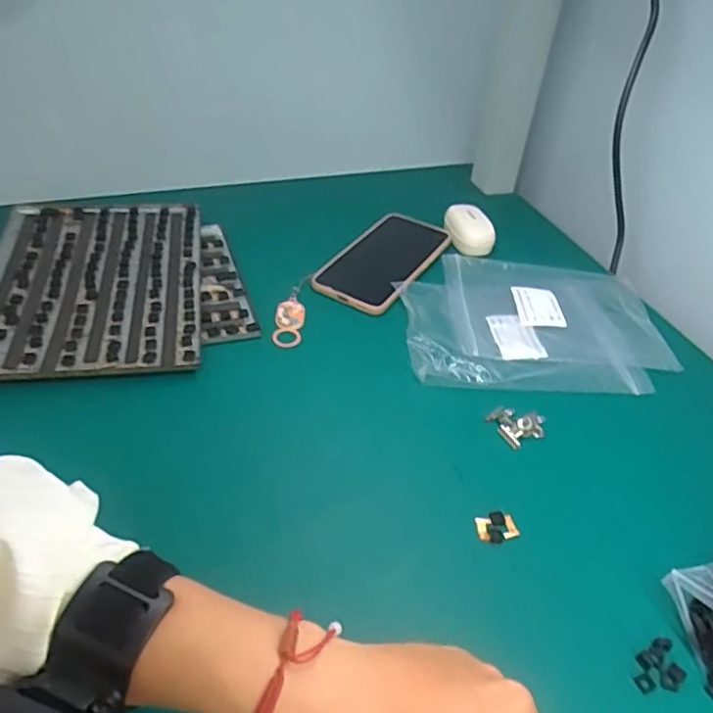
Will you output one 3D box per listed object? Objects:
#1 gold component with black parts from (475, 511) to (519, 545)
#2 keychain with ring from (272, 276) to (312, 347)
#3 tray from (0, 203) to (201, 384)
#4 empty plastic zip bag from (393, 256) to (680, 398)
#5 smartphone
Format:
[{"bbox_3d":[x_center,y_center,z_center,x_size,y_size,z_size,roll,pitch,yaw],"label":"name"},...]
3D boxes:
[{"bbox_3d":[0.090,0.110,0.410,0.025,0.007,0.019,-11,43,-20],"label":"gold component with black parts"},{"bbox_3d":[-0.057,-0.042,0.561,0.026,0.008,0.092,6,40,-1],"label":"keychain with ring"},{"bbox_3d":[-0.233,-0.068,0.561,0.182,0.014,0.245,-5,42,-13],"label":"tray"},{"bbox_3d":[0.158,-0.033,0.579,0.232,0.012,0.179,0,41,-7],"label":"empty plastic zip bag"},{"bbox_3d":[0.028,-0.098,0.627,0.077,0.015,0.159,24,43,19],"label":"smartphone"}]

